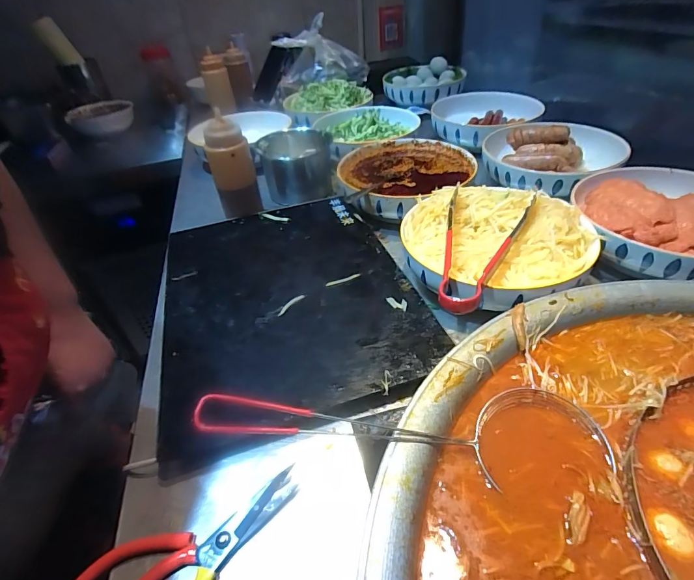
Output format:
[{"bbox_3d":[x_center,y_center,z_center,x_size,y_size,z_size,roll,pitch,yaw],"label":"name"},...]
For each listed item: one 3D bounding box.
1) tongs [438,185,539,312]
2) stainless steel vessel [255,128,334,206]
[{"bbox_3d":[0.142,-0.043,0.422,0.081,0.039,0.191,15,45,23],"label":"tongs"},{"bbox_3d":[-0.095,-0.229,0.713,0.125,0.100,0.116,-1,41,7],"label":"stainless steel vessel"}]

